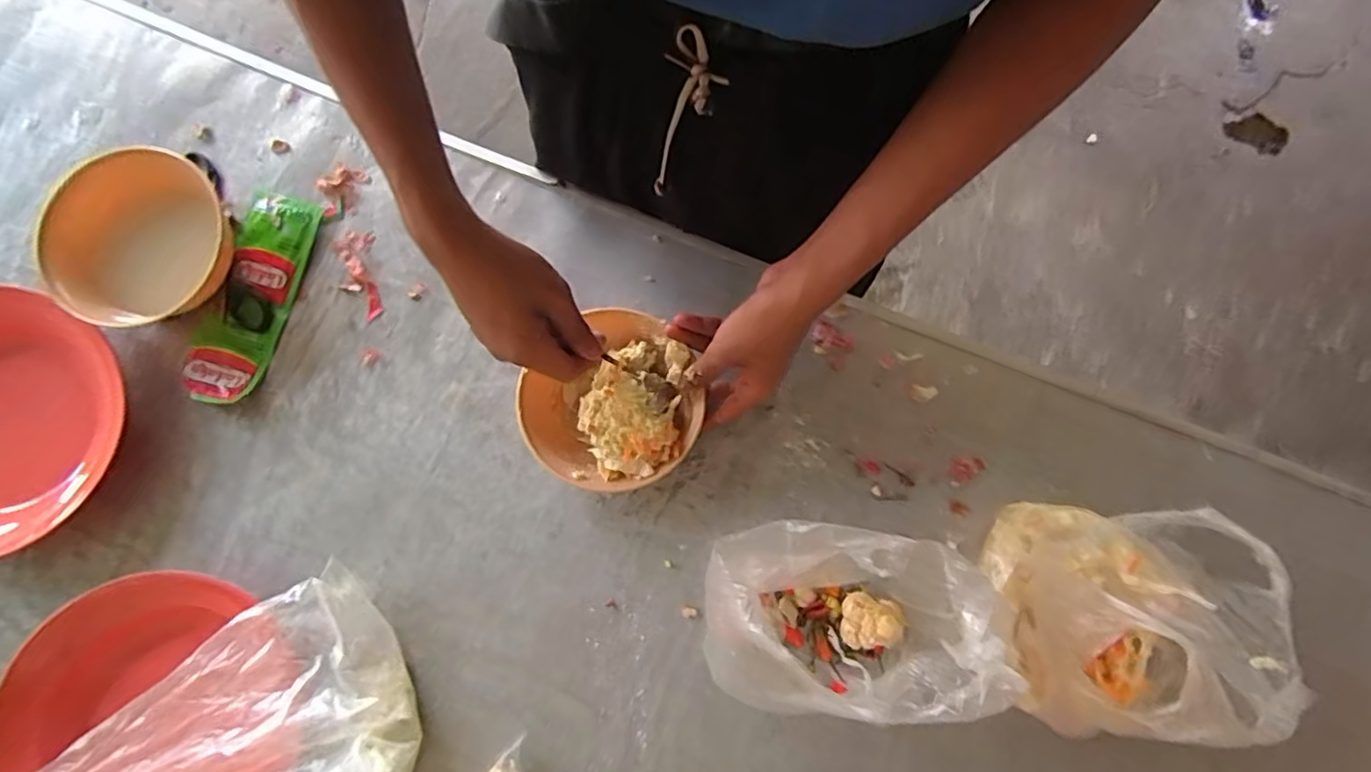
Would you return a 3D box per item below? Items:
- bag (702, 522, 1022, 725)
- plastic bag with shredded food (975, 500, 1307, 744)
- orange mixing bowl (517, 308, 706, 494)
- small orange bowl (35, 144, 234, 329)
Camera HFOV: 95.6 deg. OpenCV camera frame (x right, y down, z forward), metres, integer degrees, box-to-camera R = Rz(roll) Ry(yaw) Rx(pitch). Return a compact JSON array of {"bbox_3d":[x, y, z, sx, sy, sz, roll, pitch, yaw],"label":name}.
[{"bbox_3d":[0.097,0.154,0.409,0.162,0.214,0.124,14,80,-2],"label":"bag"},{"bbox_3d":[0.309,0.156,0.439,0.156,0.179,0.137,4,81,-3],"label":"plastic bag with shredded food"},{"bbox_3d":[-0.056,0.016,0.508,0.138,0.065,0.133,0,79,-1],"label":"orange mixing bowl"},{"bbox_3d":[-0.442,-0.120,0.508,0.132,0.046,0.139,0,79,-1],"label":"small orange bowl"}]

